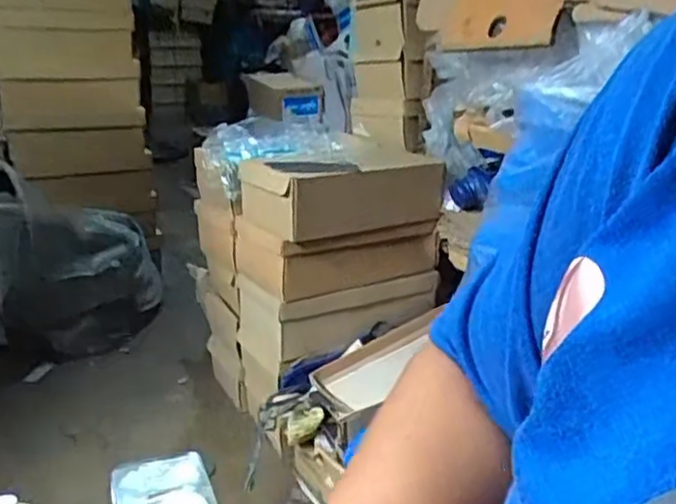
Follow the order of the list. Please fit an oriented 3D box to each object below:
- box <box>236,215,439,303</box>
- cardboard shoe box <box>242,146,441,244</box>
[{"bbox_3d":[-0.004,-0.007,1.200,0.323,0.105,0.164,-8,23,-30],"label":"box"},{"bbox_3d":[0.010,-0.103,1.155,0.347,0.101,0.137,-11,24,-36],"label":"cardboard shoe box"}]

